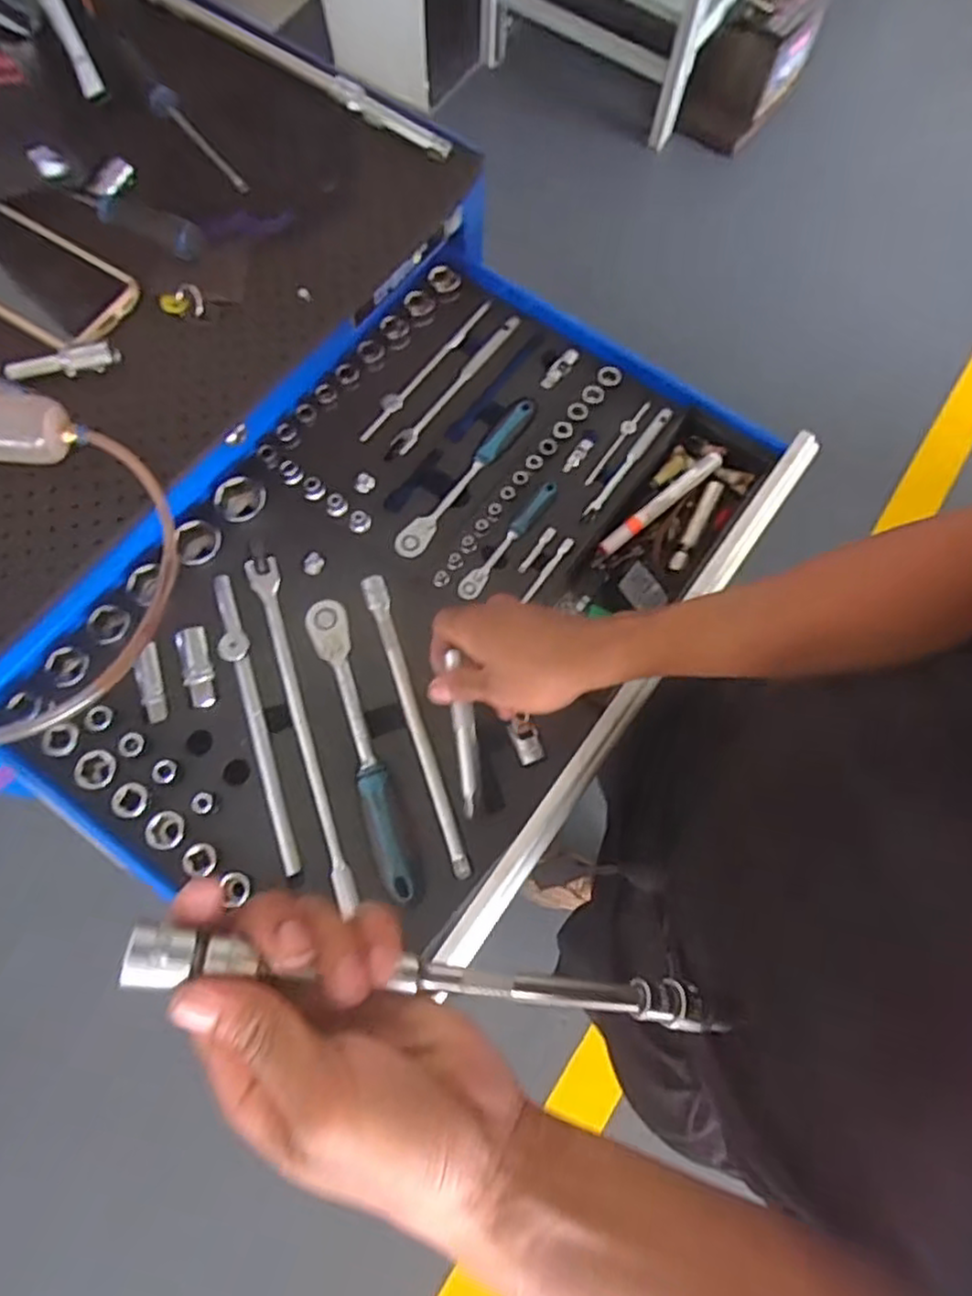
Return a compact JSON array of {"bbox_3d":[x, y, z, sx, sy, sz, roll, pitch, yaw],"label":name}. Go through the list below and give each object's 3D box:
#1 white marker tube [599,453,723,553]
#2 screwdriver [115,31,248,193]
[{"bbox_3d":[0.160,-0.132,0.625,0.147,0.017,0.015,-37,77,-12],"label":"white marker tube"},{"bbox_3d":[-0.268,-0.463,0.606,0.022,0.020,0.199,-34,76,-11],"label":"screwdriver"}]

